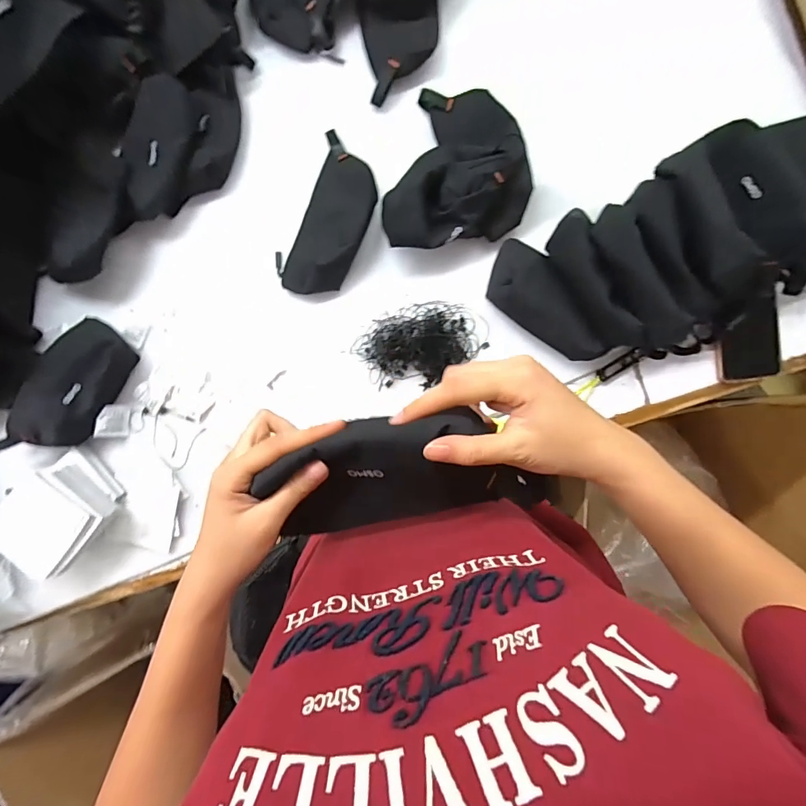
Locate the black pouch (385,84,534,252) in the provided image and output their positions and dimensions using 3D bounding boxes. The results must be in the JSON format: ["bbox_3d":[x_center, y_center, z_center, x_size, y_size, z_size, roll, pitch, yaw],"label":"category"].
[{"bbox_3d":[0.063,-0.304,0.536,0.187,0.080,0.207,-5,90,2],"label":"black pouch"}]

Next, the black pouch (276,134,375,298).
[{"bbox_3d":[-0.096,-0.248,0.561,0.107,0.049,0.216,22,91,1],"label":"black pouch"}]

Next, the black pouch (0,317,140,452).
[{"bbox_3d":[-0.445,-0.009,0.571,0.091,0.058,0.210,32,91,1],"label":"black pouch"}]

